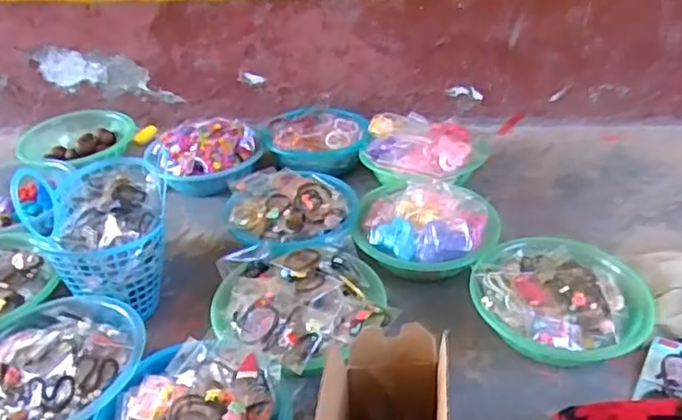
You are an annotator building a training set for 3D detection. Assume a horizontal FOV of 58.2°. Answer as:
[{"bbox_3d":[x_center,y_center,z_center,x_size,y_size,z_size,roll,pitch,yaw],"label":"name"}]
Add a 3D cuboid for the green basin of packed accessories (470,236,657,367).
[{"bbox_3d":[0.302,0.124,0.878,0.241,0.070,0.213,-11,35,-11],"label":"green basin of packed accessories"}]

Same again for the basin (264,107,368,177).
[{"bbox_3d":[-0.048,-0.149,1.257,0.201,0.069,0.204,1,35,6],"label":"basin"}]

